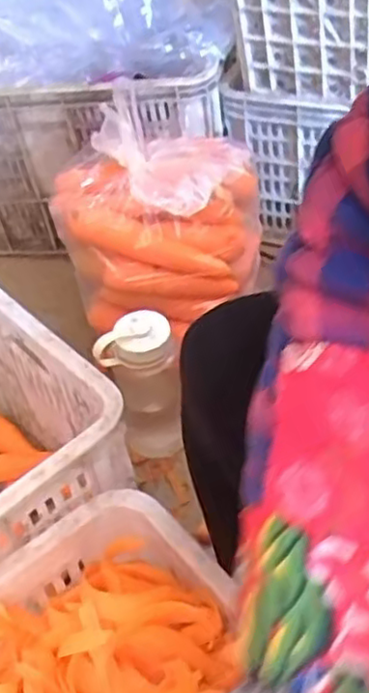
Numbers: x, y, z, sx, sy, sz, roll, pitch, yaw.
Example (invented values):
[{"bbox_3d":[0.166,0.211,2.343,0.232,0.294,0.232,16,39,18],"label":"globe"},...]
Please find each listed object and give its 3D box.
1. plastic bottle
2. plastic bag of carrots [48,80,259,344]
[{"bbox_3d":[-0.049,0.048,0.826,0.087,0.187,0.074,-12,45,-4],"label":"plastic bottle"},{"bbox_3d":[-0.031,-0.149,0.878,0.258,0.233,0.224,-5,45,3],"label":"plastic bag of carrots"}]

